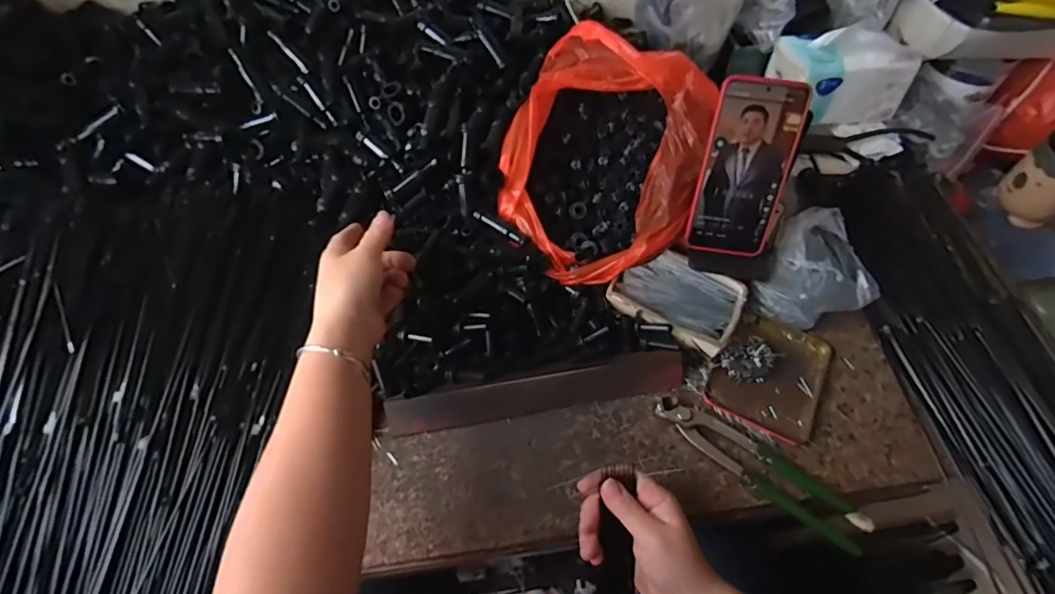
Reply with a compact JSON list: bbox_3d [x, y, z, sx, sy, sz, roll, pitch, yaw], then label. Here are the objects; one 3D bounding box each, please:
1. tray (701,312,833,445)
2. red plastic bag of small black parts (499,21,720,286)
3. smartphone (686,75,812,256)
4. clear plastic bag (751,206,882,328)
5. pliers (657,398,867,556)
[{"bbox_3d":[0.241,0.075,0.518,0.102,0.022,0.117,25,62,13],"label":"tray"},{"bbox_3d":[0.073,-0.141,0.539,0.205,0.142,0.229,25,62,13],"label":"red plastic bag of small black parts"},{"bbox_3d":[0.205,-0.119,0.492,0.077,0.160,0.012,6,28,3],"label":"smartphone"},{"bbox_3d":[0.291,-0.031,0.545,0.105,0.051,0.113,-7,60,-5],"label":"clear plastic bag"},{"bbox_3d":[0.207,0.151,0.469,0.195,0.017,0.044,32,64,17],"label":"pliers"}]

